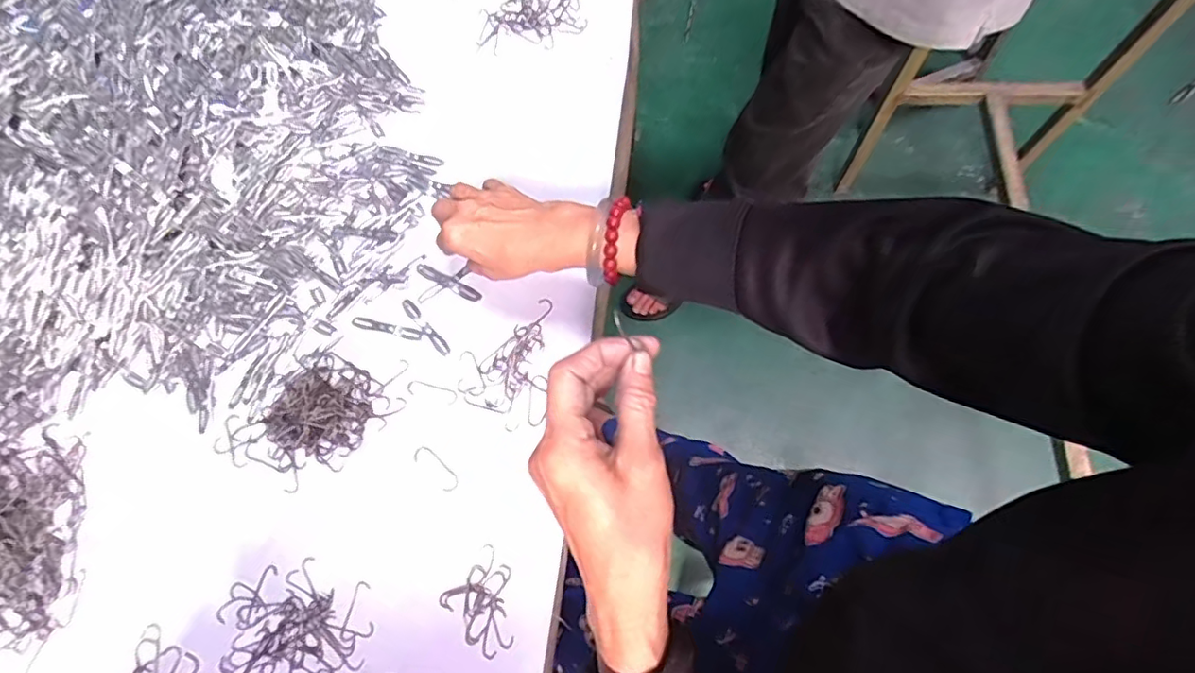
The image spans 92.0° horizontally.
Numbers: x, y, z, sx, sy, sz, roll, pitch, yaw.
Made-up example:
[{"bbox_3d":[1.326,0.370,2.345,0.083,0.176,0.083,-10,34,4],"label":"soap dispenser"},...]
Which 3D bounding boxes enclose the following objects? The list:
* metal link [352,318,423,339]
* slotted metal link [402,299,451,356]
[{"bbox_3d":[-0.189,-0.008,0.515,0.065,0.004,0.010,12,69,6],"label":"metal link"},{"bbox_3d":[-0.154,-0.009,0.515,0.010,0.004,0.066,-38,73,-13],"label":"slotted metal link"}]

